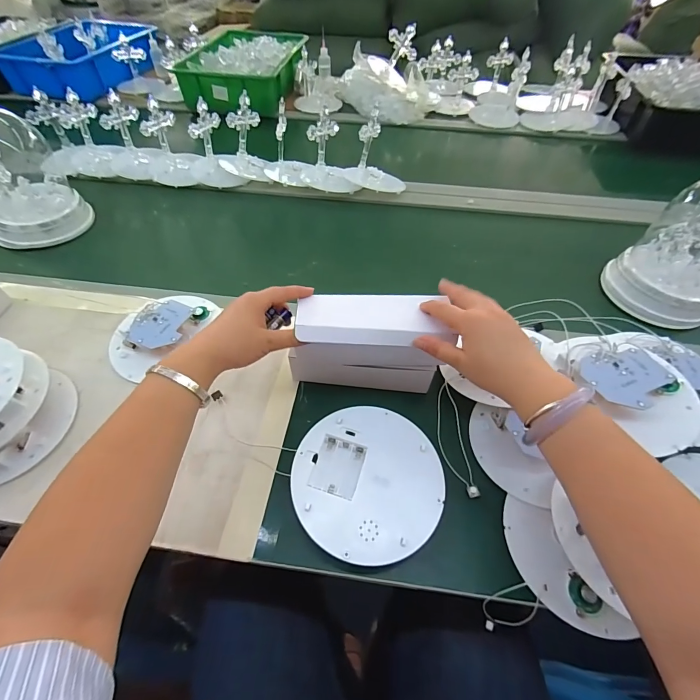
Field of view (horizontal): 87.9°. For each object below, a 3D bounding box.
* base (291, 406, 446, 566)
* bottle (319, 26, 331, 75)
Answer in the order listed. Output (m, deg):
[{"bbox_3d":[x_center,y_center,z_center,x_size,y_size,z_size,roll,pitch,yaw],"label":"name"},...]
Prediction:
[{"bbox_3d":[0.019,0.133,0.375,0.146,0.032,0.147,0,53,0],"label":"base"},{"bbox_3d":[-0.072,-0.827,1.014,0.034,0.098,0.030,0,53,-1],"label":"bottle"}]

